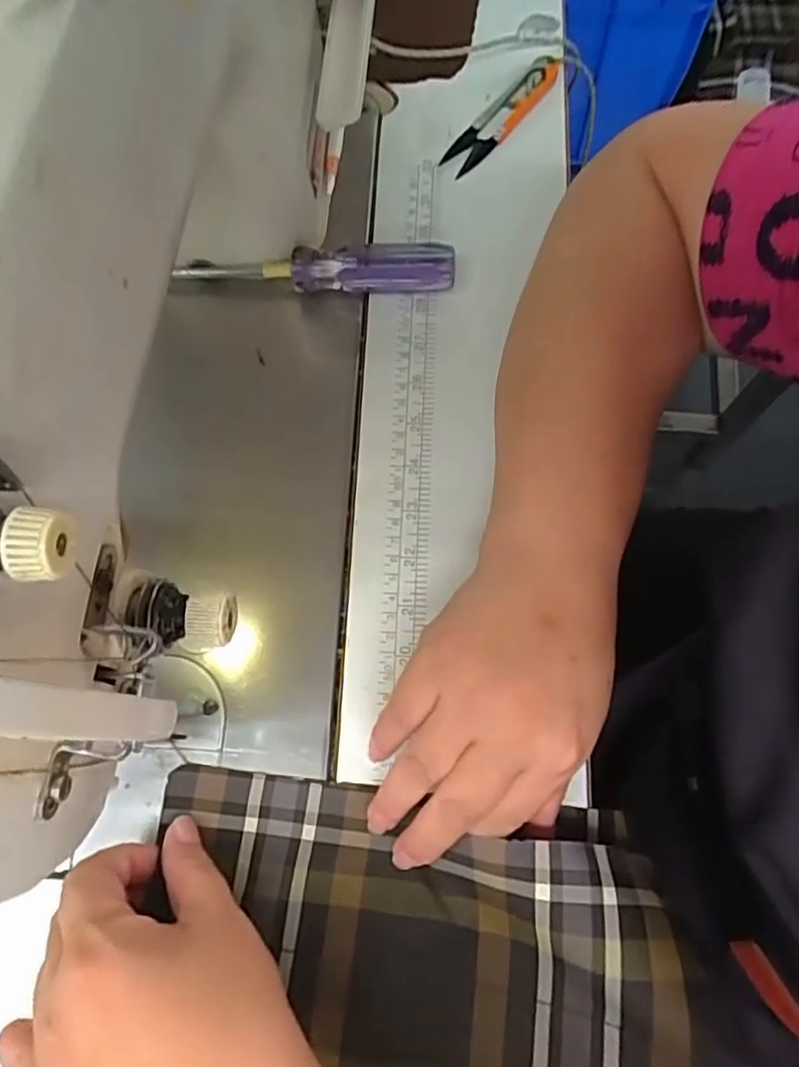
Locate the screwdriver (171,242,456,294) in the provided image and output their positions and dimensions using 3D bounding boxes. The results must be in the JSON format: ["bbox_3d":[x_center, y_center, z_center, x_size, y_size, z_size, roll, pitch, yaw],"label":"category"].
[{"bbox_3d":[-0.049,-0.150,0.378,0.158,0.023,0.021,-2,72,2],"label":"screwdriver"}]

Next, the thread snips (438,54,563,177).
[{"bbox_3d":[0.066,-0.267,0.416,0.020,0.007,0.106,38,77,11],"label":"thread snips"}]

